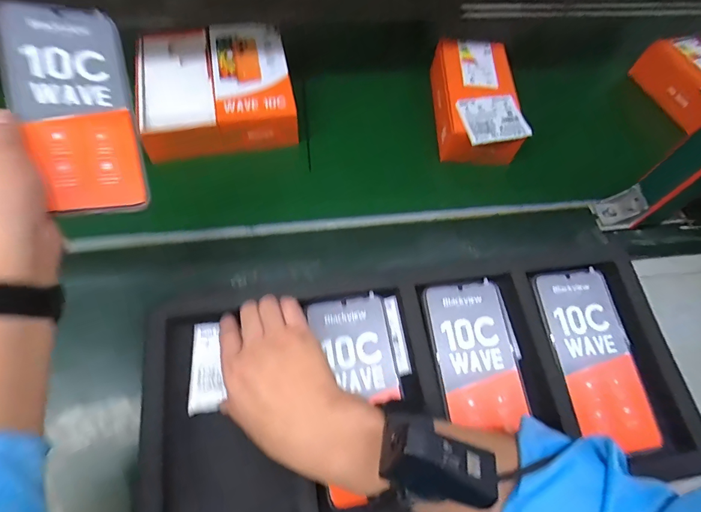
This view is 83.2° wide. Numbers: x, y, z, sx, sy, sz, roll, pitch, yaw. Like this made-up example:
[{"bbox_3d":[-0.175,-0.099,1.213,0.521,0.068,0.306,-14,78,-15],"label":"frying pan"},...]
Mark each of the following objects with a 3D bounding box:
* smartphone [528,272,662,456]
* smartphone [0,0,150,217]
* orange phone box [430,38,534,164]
[{"bbox_3d":[0.241,0.093,0.384,0.083,0.015,0.169,-7,63,-7],"label":"smartphone"},{"bbox_3d":[-0.215,-0.117,0.311,0.081,0.007,0.173,-12,83,-37],"label":"smartphone"},{"bbox_3d":[0.182,-0.222,0.572,0.108,0.053,0.228,1,62,-3],"label":"orange phone box"}]

